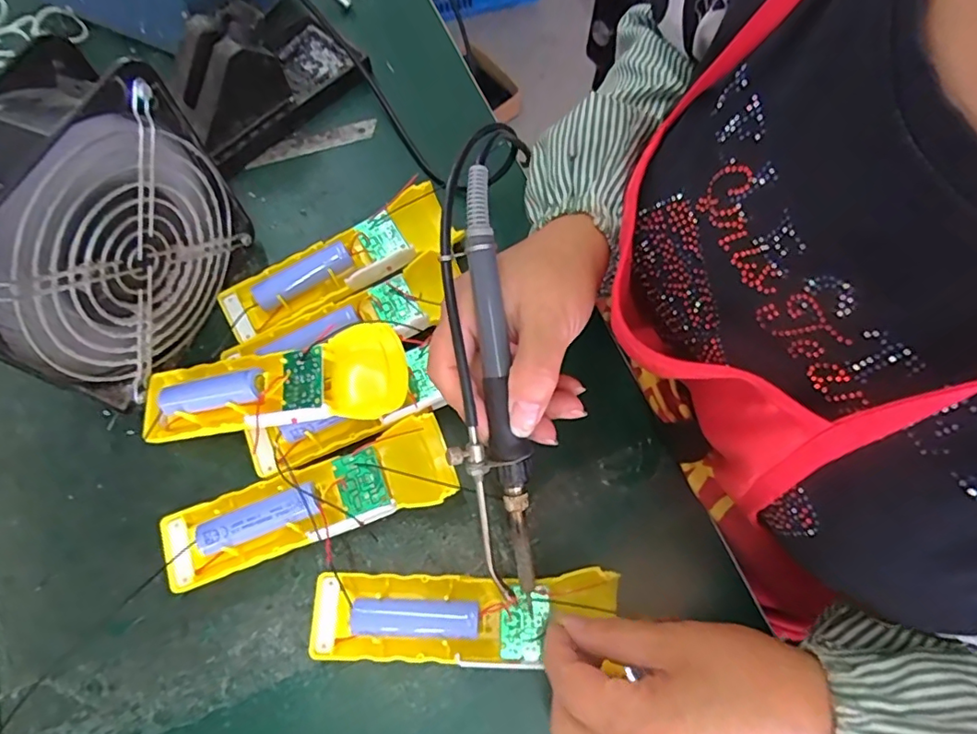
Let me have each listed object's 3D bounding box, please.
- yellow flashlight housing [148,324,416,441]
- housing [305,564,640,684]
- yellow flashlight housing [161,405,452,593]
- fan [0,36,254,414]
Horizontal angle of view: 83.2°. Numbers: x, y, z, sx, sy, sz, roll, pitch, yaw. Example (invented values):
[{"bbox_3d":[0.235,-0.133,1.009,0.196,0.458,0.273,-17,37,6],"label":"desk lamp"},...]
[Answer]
[{"bbox_3d":[-0.124,0.012,0.310,0.161,0.029,0.045,-10,67,10],"label":"yellow flashlight housing"},{"bbox_3d":[-0.014,0.130,0.285,0.159,0.019,0.045,-3,67,3],"label":"housing"},{"bbox_3d":[-0.101,0.076,0.312,0.162,0.033,0.048,-16,68,-9],"label":"yellow flashlight housing"},{"bbox_3d":[-0.213,-0.065,0.303,0.059,0.151,0.148,20,68,7],"label":"fan"}]

